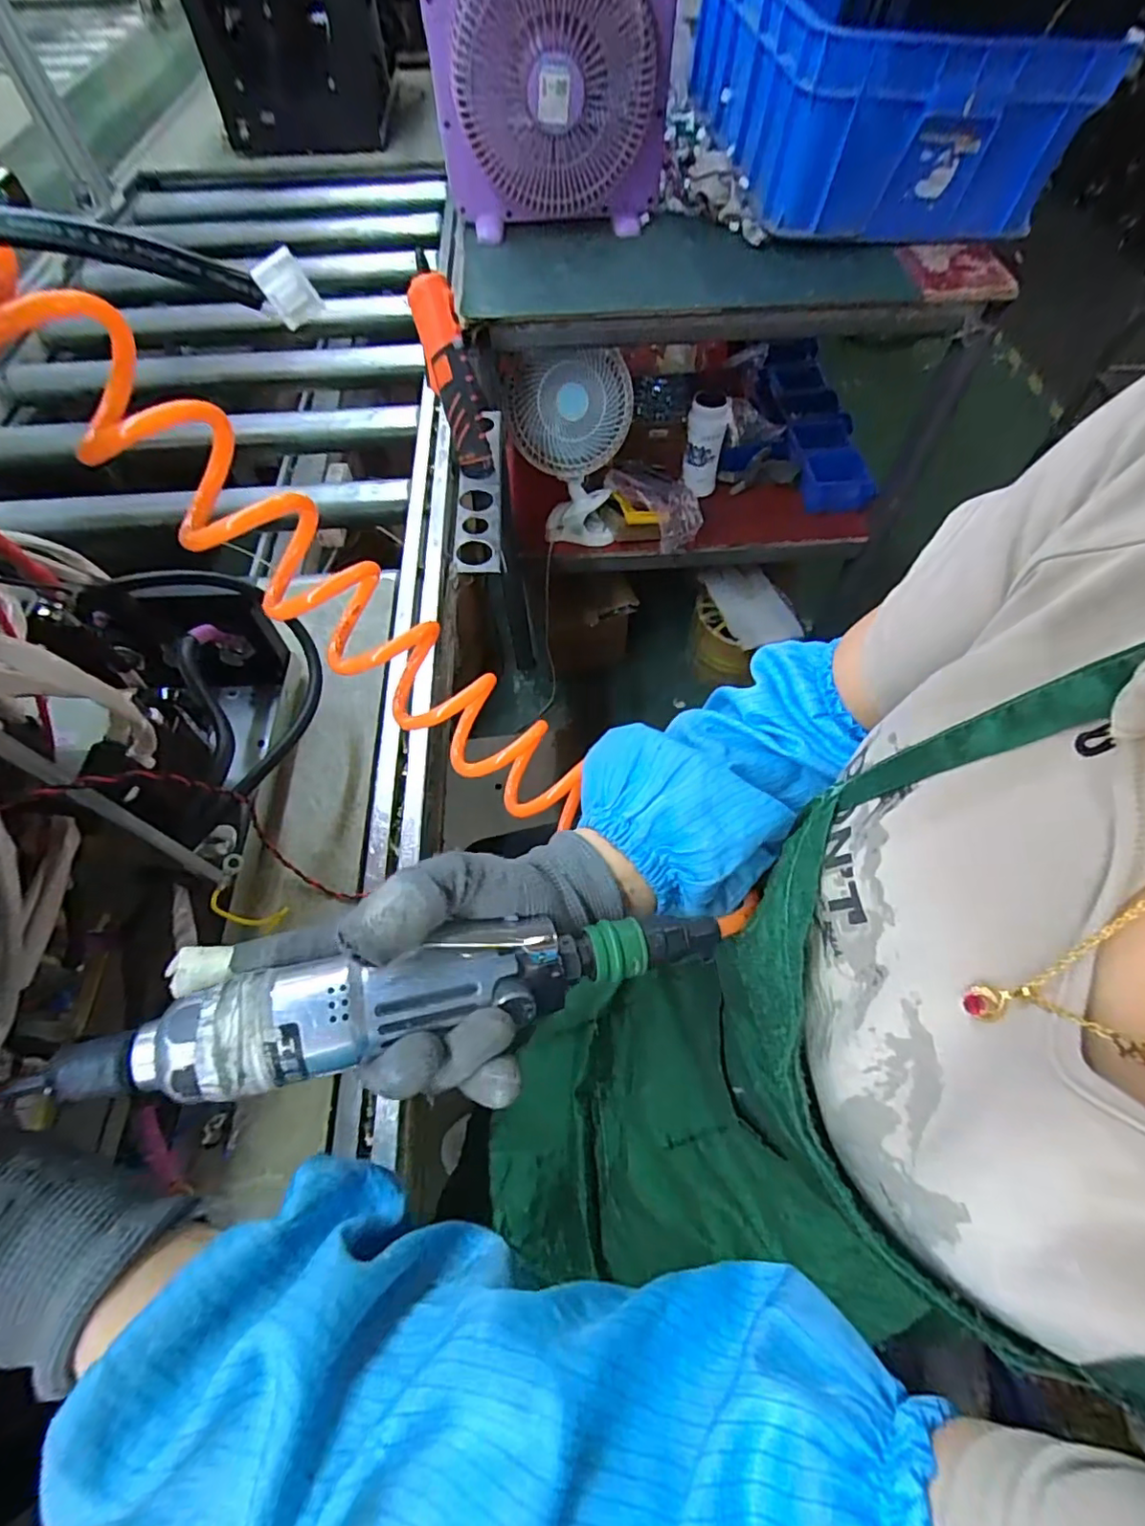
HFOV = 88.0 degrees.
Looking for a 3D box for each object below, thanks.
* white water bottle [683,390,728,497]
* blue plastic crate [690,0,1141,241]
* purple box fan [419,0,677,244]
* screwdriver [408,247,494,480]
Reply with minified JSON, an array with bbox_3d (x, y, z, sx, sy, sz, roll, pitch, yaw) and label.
[{"bbox_3d":[0.258,-0.622,1.166,0.073,0.180,0.061,14,62,9],"label":"white water bottle"},{"bbox_3d":[0.429,-1.049,0.904,0.411,0.196,0.564,-4,60,-1],"label":"blue plastic crate"},{"bbox_3d":[-0.027,-0.903,0.750,0.311,0.326,0.129,-1,60,1],"label":"purple box fan"},{"bbox_3d":[-0.135,-0.432,0.670,0.045,0.201,0.037,-22,30,-11],"label":"screwdriver"}]

